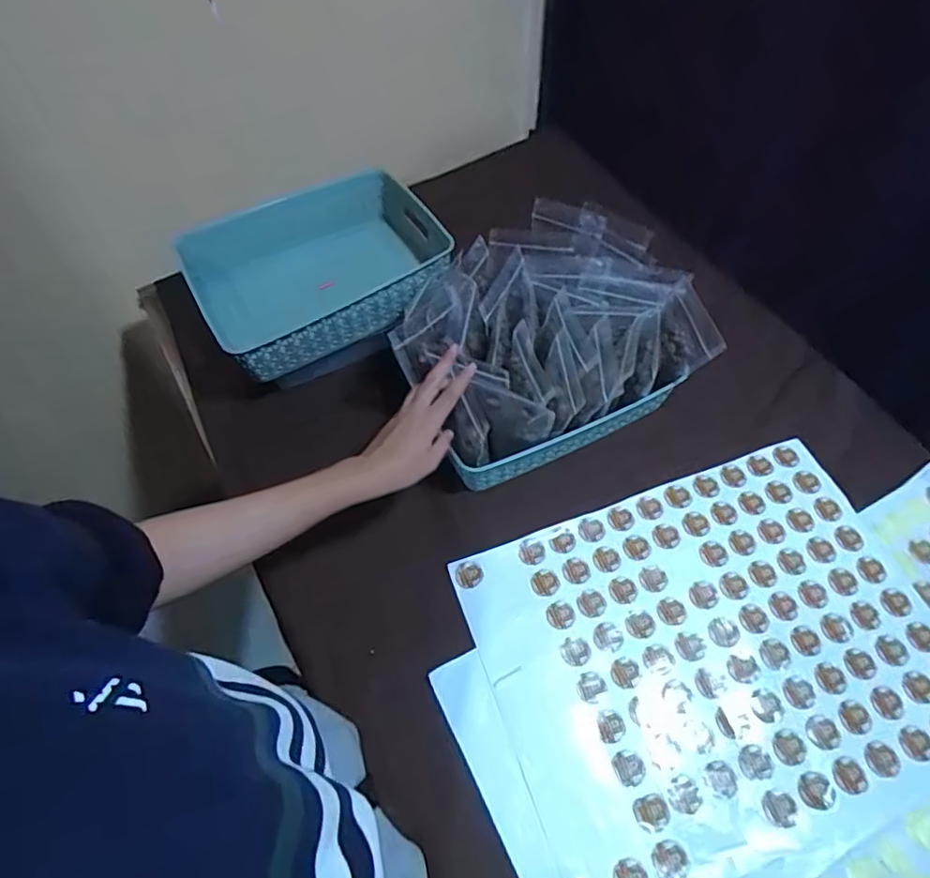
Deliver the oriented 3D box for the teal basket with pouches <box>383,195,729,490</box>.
[{"bbox_3d":[0.100,-0.116,0.714,0.315,0.173,0.244,-20,59,-10],"label":"teal basket with pouches"}]

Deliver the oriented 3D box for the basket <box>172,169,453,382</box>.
[{"bbox_3d":[-0.188,-0.228,0.783,0.322,0.093,0.232,-27,61,-14],"label":"basket"}]

